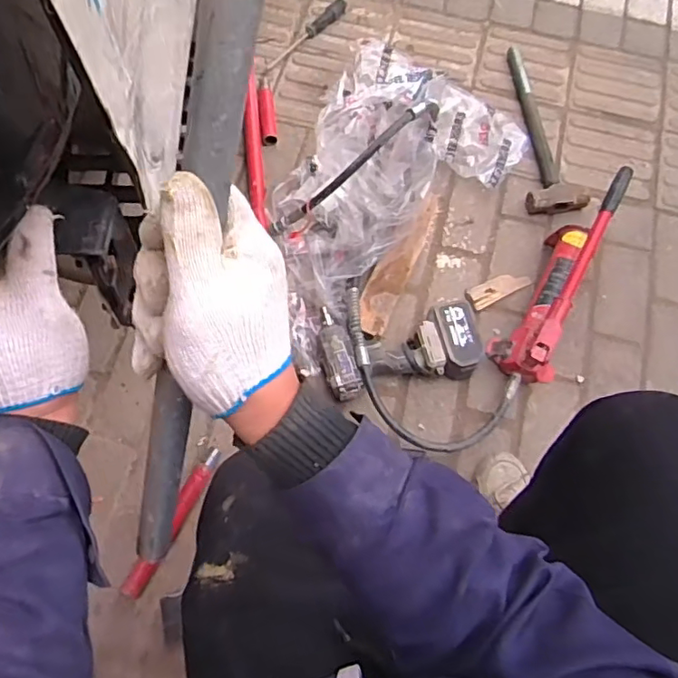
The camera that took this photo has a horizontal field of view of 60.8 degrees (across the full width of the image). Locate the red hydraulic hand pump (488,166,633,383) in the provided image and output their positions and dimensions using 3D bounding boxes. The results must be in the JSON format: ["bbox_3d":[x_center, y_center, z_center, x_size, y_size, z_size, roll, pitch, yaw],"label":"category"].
[{"bbox_3d":[0.391,-0.107,0.975,0.115,0.122,0.381,31,73,9],"label":"red hydraulic hand pump"}]

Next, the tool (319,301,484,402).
[{"bbox_3d":[0.099,0.016,0.966,0.257,0.071,0.154,-4,71,-3],"label":"tool"}]

